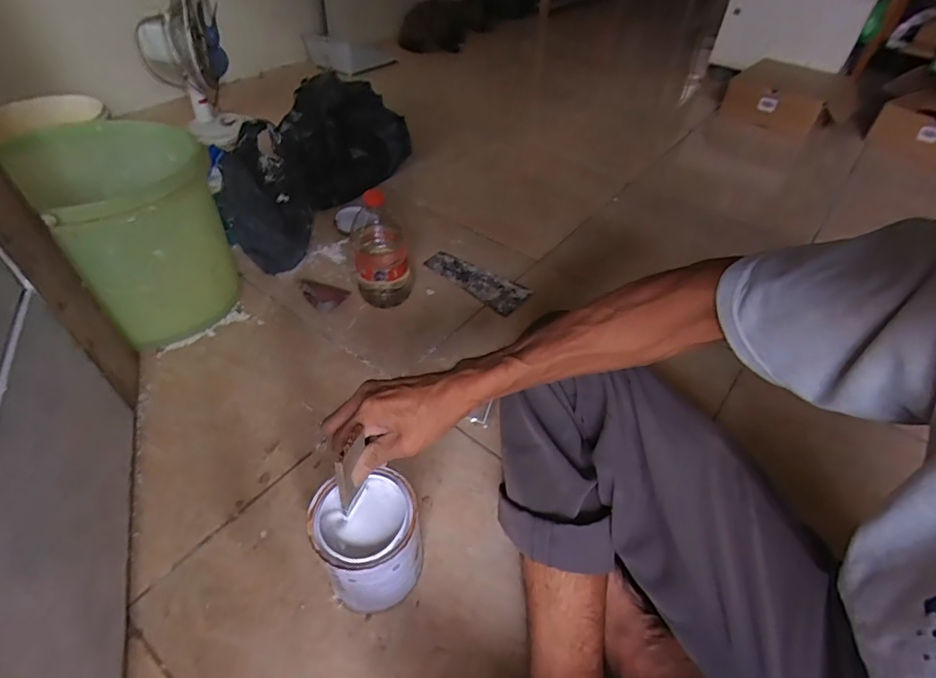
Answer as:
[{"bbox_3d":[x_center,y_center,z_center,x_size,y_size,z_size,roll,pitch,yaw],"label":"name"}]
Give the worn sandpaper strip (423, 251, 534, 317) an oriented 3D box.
[{"bbox_3d":[0.011,-0.112,0.897,0.214,0.008,0.079,32,53,26],"label":"worn sandpaper strip"}]

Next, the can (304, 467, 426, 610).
[{"bbox_3d":[-0.100,0.215,0.508,0.098,0.120,0.090,1,45,-1],"label":"can"}]

